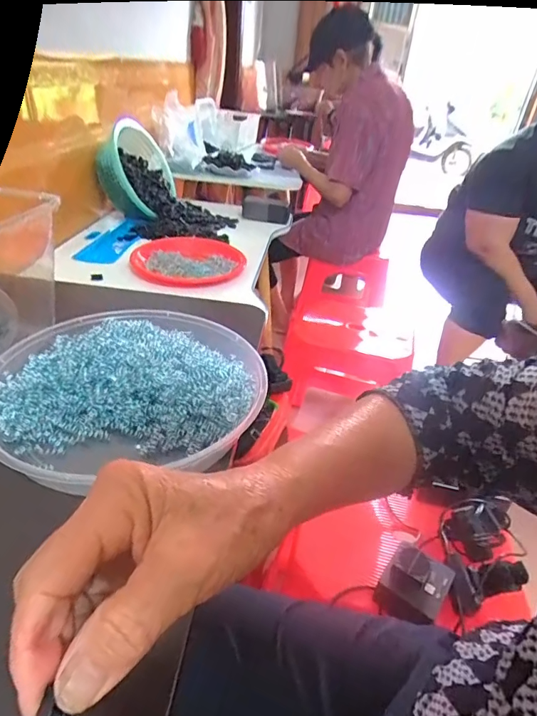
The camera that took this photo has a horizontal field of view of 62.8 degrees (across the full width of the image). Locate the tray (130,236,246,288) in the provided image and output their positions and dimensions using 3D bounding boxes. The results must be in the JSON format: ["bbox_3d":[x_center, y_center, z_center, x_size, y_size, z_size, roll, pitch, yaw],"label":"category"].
[{"bbox_3d":[-0.164,-0.206,0.932,0.226,0.031,0.214,5,35,-3],"label":"tray"}]

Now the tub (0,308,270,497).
[{"bbox_3d":[-0.128,0.017,0.401,0.232,0.046,0.201,-16,41,-29],"label":"tub"}]

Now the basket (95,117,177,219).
[{"bbox_3d":[-0.360,-0.484,1.160,0.107,0.221,0.283,-17,51,20],"label":"basket"}]

